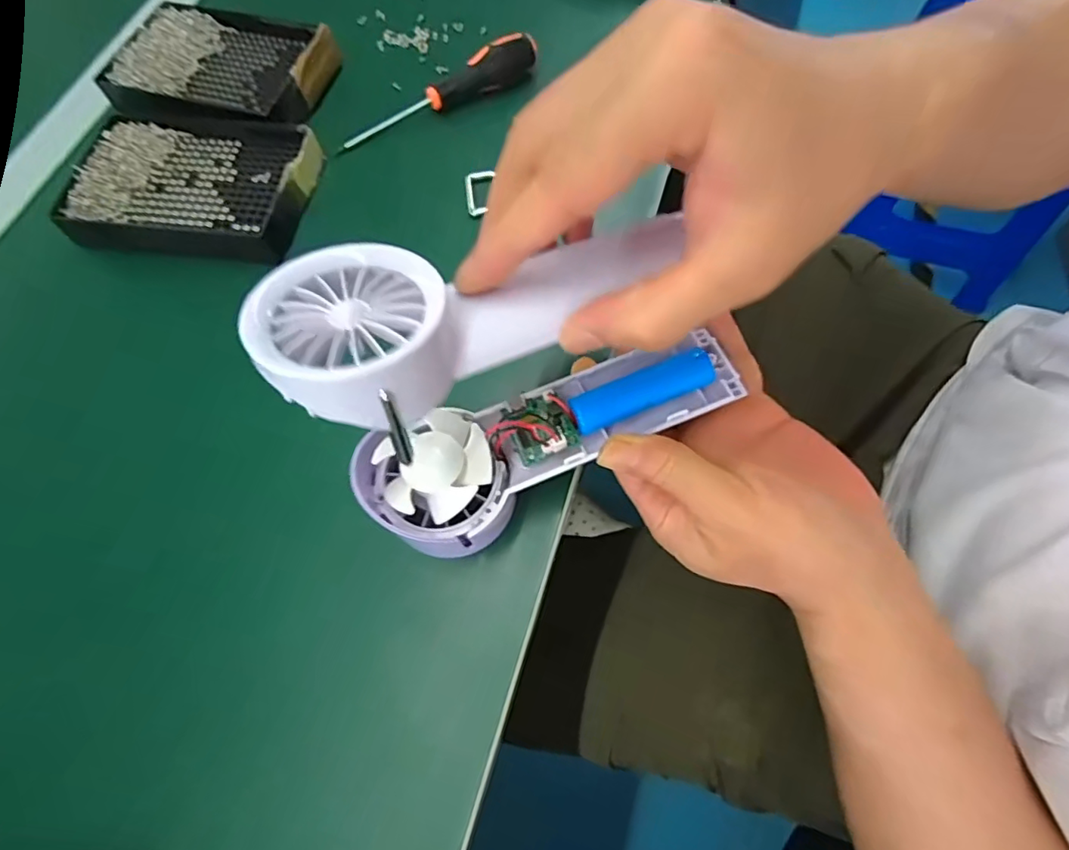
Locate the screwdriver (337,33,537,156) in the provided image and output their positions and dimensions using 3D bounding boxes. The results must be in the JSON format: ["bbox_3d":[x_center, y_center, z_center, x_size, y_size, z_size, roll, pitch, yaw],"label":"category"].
[{"bbox_3d":[-0.063,-0.217,0.367,0.141,0.021,0.018,-28,69,-9],"label":"screwdriver"}]

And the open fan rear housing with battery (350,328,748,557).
[{"bbox_3d":[0.010,0.004,0.251,0.171,0.030,0.055,-23,68,-10],"label":"open fan rear housing with battery"}]

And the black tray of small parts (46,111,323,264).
[{"bbox_3d":[-0.208,-0.146,0.346,0.138,0.021,0.092,7,68,6],"label":"black tray of small parts"}]

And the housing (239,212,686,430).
[{"bbox_3d":[-0.016,-0.048,0.200,0.157,0.023,0.065,-20,67,-24],"label":"housing"}]

